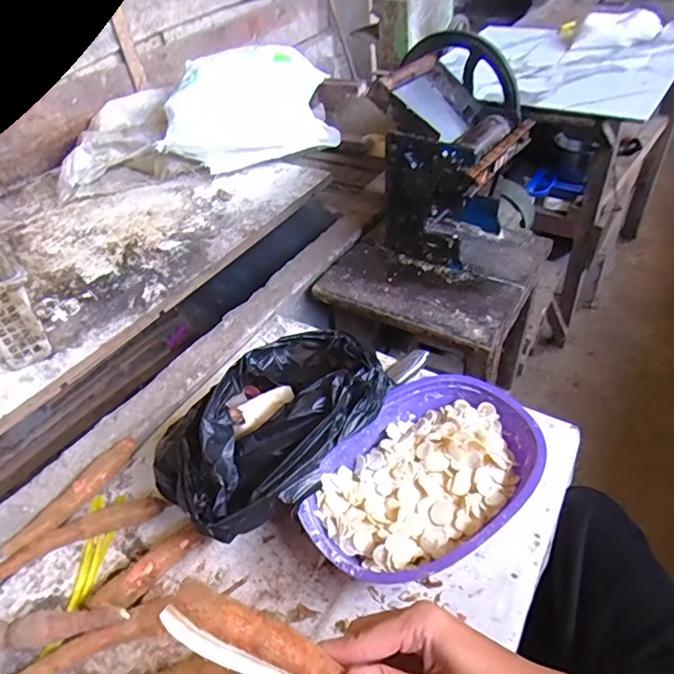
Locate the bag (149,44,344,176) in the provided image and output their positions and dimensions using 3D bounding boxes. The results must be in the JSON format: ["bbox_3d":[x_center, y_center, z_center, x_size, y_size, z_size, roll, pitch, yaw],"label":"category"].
[{"bbox_3d":[-0.230,-0.655,1.378,0.509,0.188,0.396,-21,45,-12],"label":"bag"}]

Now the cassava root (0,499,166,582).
[{"bbox_3d":[-0.330,0.249,0.630,0.216,0.041,0.033,-18,45,-9],"label":"cassava root"}]

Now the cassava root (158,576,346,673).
[{"bbox_3d":[-0.019,0.203,0.297,0.183,0.023,0.031,35,47,-6],"label":"cassava root"}]

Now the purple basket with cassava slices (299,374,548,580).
[{"bbox_3d":[0.109,0.173,0.611,0.306,0.075,0.209,-37,50,-26],"label":"purple basket with cassava slices"}]

